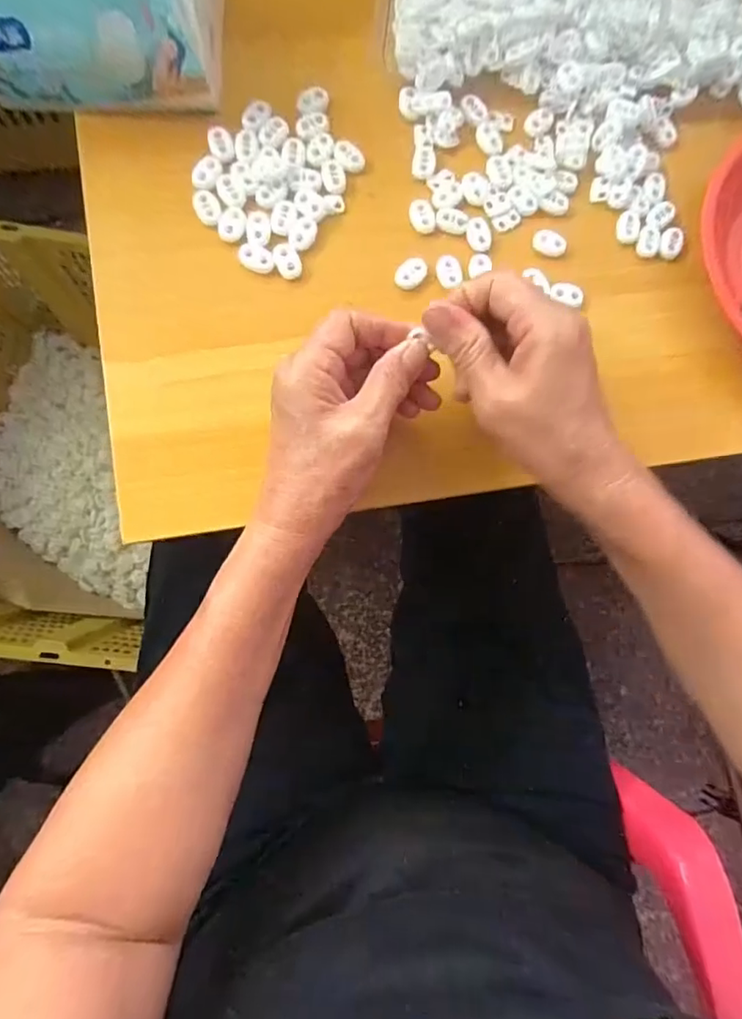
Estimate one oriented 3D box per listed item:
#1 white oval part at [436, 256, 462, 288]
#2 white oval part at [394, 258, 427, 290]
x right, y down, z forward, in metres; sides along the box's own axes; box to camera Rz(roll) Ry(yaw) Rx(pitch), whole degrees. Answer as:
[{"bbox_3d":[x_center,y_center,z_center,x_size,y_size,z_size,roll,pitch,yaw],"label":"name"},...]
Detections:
[{"bbox_3d":[0.051,-0.156,0.357,0.016,0.004,0.022,-11,84,-7],"label":"white oval part"},{"bbox_3d":[0.026,-0.154,0.357,0.017,0.004,0.023,43,81,1],"label":"white oval part"}]

